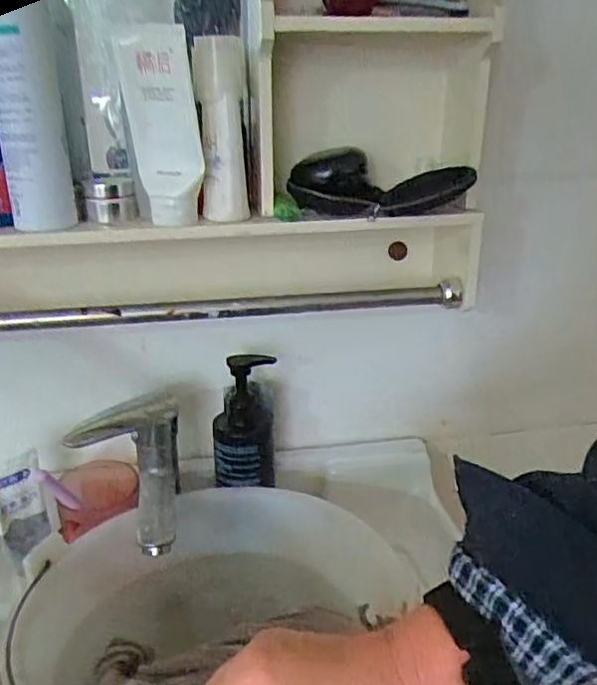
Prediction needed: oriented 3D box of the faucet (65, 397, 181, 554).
[{"bbox_3d":[-0.148,0.115,0.551,0.092,0.107,0.120,-6,22,-13],"label":"faucet"}]

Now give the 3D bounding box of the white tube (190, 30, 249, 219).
[{"bbox_3d":[-0.061,-0.166,0.498,0.037,0.136,0.030,0,22,0],"label":"white tube"}]

